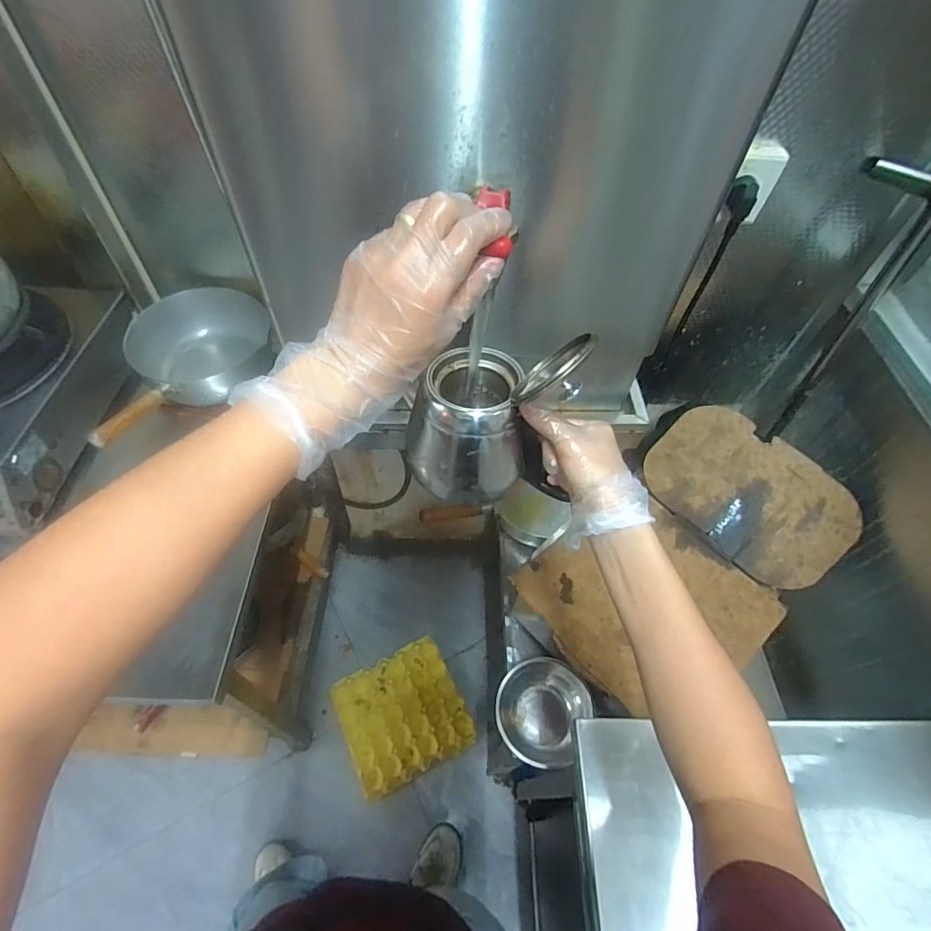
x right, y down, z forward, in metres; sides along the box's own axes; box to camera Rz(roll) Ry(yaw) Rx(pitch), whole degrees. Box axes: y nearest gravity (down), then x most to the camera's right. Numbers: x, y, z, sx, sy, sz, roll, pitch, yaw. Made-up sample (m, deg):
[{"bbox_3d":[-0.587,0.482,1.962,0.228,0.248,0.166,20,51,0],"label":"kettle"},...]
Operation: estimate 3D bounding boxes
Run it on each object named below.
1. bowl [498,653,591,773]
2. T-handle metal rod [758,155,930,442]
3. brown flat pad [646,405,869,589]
[{"bbox_3d":[0.128,0.421,0.845,0.147,0.091,0.161,2,55,-3],"label":"bowl"},{"bbox_3d":[0.580,-0.215,0.762,0.052,0.447,0.217,-25,61,-20],"label":"T-handle metal rod"},{"bbox_3d":[0.466,0.042,0.812,0.315,0.019,0.196,44,97,22],"label":"brown flat pad"}]

